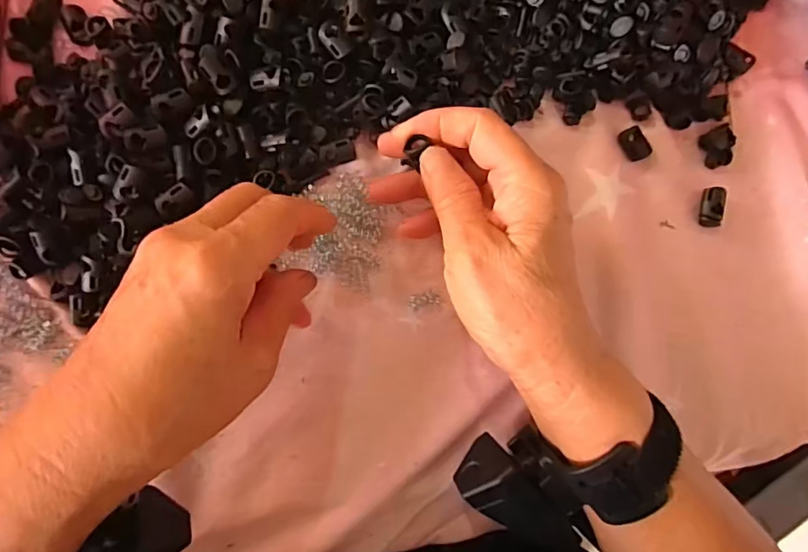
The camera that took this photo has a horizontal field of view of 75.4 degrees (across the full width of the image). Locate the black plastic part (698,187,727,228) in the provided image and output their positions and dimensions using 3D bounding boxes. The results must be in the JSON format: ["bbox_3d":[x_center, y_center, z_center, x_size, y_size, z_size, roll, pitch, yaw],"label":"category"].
[{"bbox_3d":[0.183,-0.041,0.308,0.015,0.007,0.024,7,85,-3],"label":"black plastic part"}]

